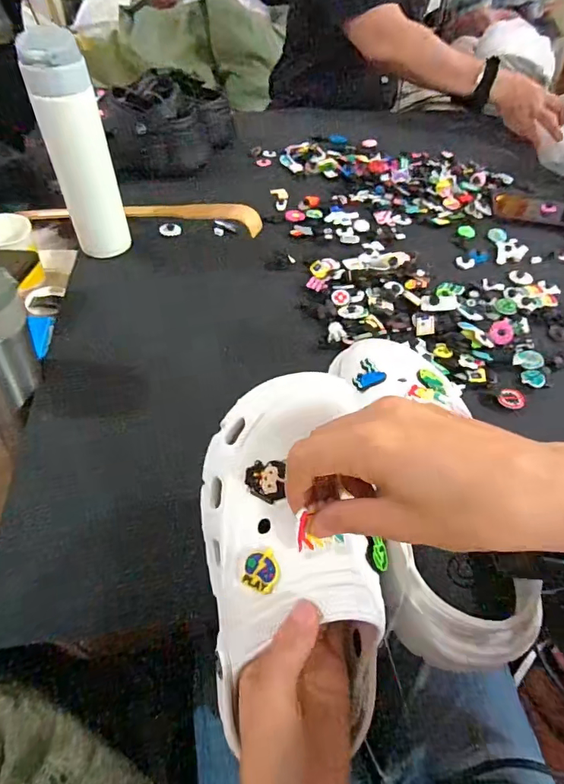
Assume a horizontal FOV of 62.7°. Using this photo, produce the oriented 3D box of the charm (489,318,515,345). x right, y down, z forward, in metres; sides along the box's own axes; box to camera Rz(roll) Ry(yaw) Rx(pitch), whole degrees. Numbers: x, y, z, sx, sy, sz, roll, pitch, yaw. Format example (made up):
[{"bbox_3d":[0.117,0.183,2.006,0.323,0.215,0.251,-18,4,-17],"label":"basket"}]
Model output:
[{"bbox_3d":[0.249,-0.069,0.524,0.026,0.009,0.041,25,52,17],"label":"charm"}]

